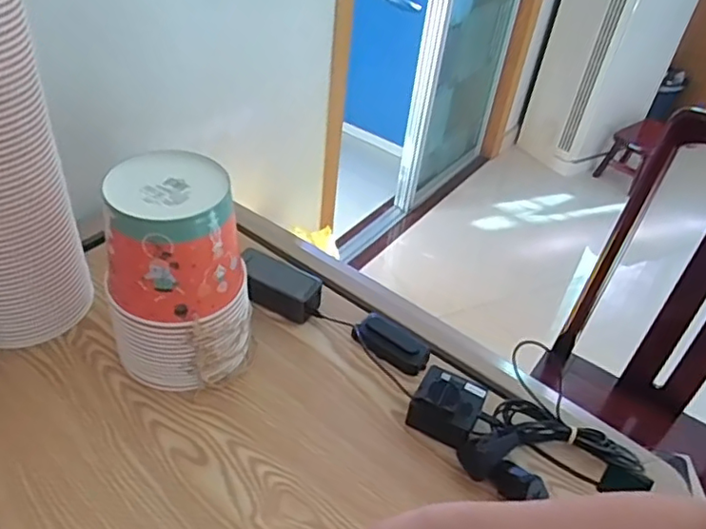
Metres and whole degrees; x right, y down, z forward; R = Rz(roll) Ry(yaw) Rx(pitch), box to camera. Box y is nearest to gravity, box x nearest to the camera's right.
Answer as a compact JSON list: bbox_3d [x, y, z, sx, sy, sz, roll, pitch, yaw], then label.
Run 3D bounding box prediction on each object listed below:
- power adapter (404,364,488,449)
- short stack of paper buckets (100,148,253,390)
[{"bbox_3d":[0.113,0.174,0.737,0.074,0.059,0.075,24,44,19],"label":"power adapter"},{"bbox_3d":[-0.200,0.018,0.709,0.142,0.254,0.138,19,42,13],"label":"short stack of paper buckets"}]

